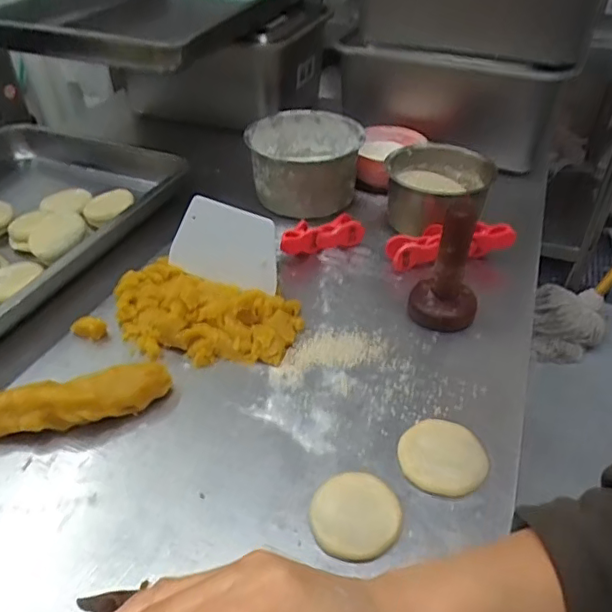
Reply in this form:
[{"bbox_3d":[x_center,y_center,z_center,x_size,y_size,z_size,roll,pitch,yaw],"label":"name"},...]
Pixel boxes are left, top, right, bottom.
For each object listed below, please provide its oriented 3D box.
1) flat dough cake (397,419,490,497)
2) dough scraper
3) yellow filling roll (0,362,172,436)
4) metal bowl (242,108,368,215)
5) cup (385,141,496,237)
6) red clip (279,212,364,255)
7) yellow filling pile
[{"bbox_3d":[0.109,0.120,0.451,0.065,0.013,0.064,-1,40,0],"label":"flat dough cake"},{"bbox_3d":[-0.084,-0.063,0.596,0.118,0.088,0.006,18,27,10],"label":"dough scraper"},{"bbox_3d":[-0.208,0.084,0.473,0.180,0.041,0.034,-9,41,-10],"label":"yellow filling roll"},{"bbox_3d":[-0.003,-0.185,0.743,0.136,0.096,0.142,-1,40,1],"label":"metal bowl"},{"bbox_3d":[0.156,-0.144,0.710,0.131,0.075,0.131,-1,40,1],"label":"cup"},{"bbox_3d":[0.017,-0.082,0.669,0.101,0.036,0.030,-15,42,-16],"label":"red clip"},{"bbox_3d":[-0.105,0.002,0.571,0.198,0.038,0.123,10,41,13],"label":"yellow filling pile"}]

